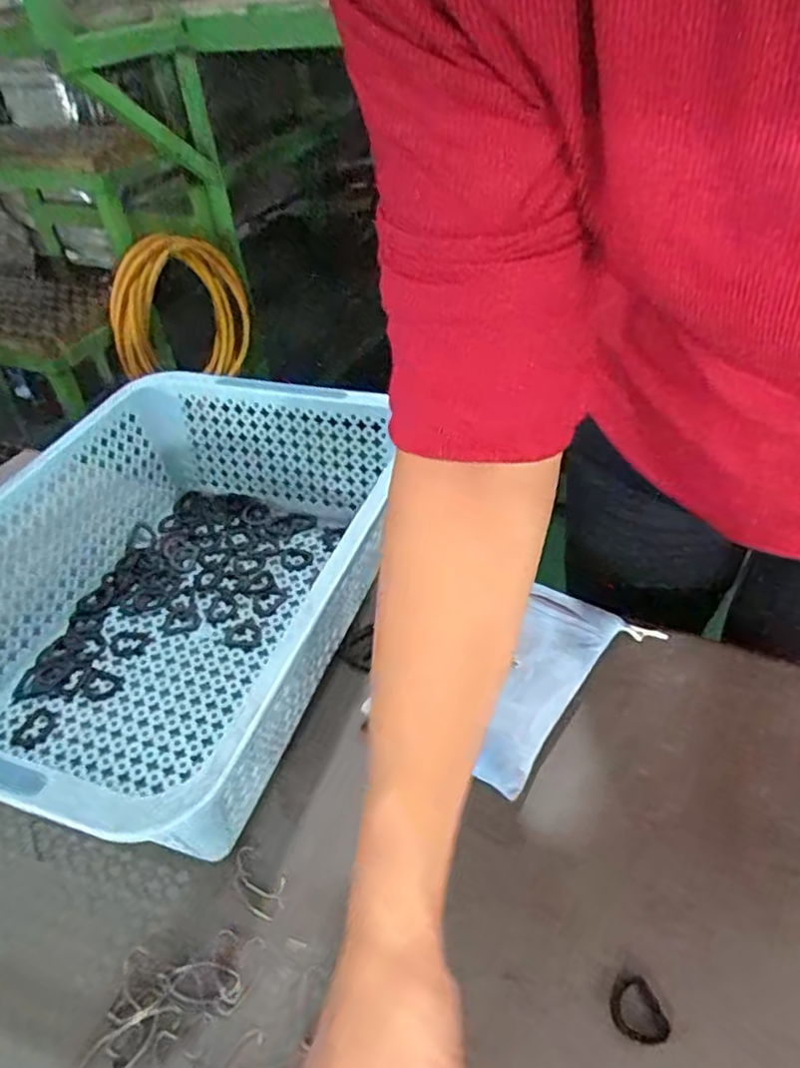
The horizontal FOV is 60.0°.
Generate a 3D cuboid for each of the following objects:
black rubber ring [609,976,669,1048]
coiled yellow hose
[{"bbox_3d":[0.115,0.233,0.339,0.025,0.005,0.030,-12,41,-7],"label":"black rubber ring"},{"bbox_3d":[-0.488,-0.492,1.570,0.085,0.328,0.392,14,46,22],"label":"coiled yellow hose"}]

